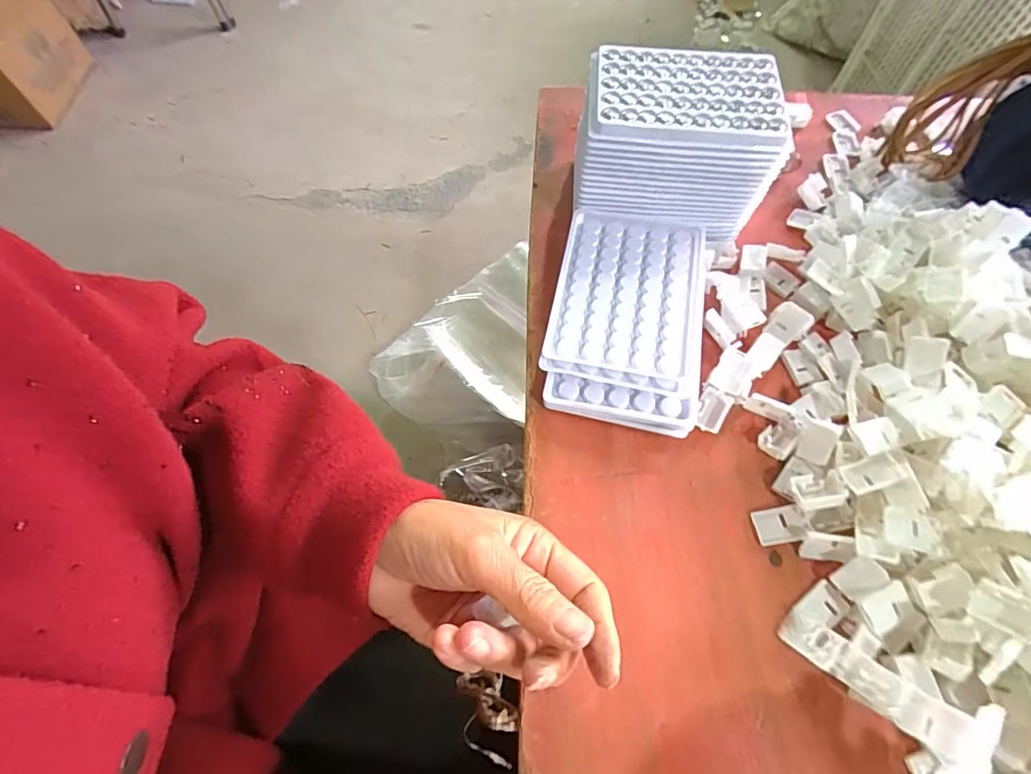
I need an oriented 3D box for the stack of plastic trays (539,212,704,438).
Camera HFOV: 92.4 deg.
[{"bbox_3d":[0.076,-0.050,0.335,0.096,0.025,0.150,12,65,5],"label":"stack of plastic trays"}]

